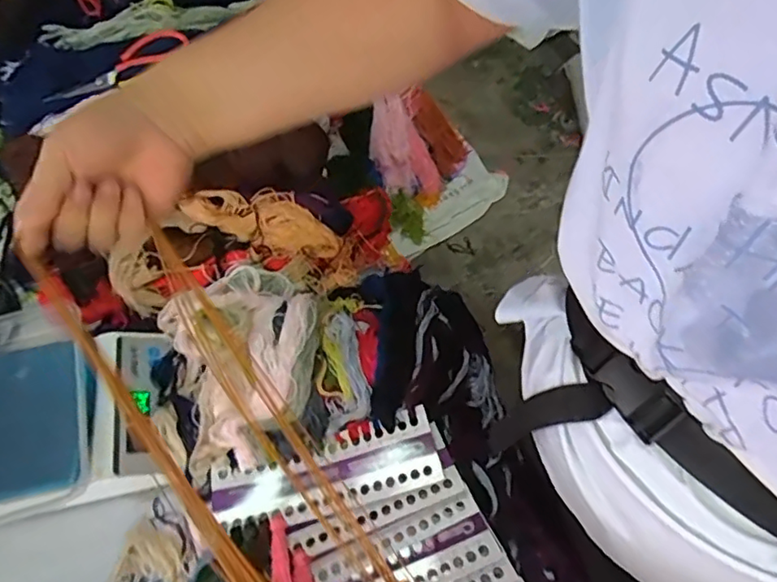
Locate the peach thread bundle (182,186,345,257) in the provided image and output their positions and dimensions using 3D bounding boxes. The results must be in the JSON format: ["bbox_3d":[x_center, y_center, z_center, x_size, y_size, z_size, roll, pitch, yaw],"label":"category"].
[{"bbox_3d":[-0.165,-0.098,0.783,0.207,0.050,0.060,15,55,-16],"label":"peach thread bundle"}]

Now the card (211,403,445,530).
[{"bbox_3d":[-0.066,0.196,0.621,0.237,0.016,0.079,-17,52,-3],"label":"card"}]

